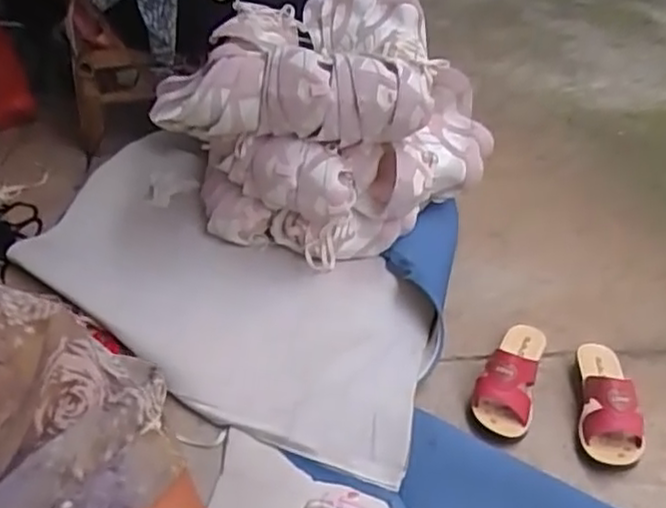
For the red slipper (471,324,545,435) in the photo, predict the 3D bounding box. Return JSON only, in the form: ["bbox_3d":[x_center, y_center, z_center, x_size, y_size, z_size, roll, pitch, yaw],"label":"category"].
[{"bbox_3d":[0.269,0.175,1.068,0.084,0.069,0.211,16,38,16],"label":"red slipper"}]

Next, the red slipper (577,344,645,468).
[{"bbox_3d":[0.404,0.205,1.032,0.085,0.078,0.211,12,37,10],"label":"red slipper"}]

